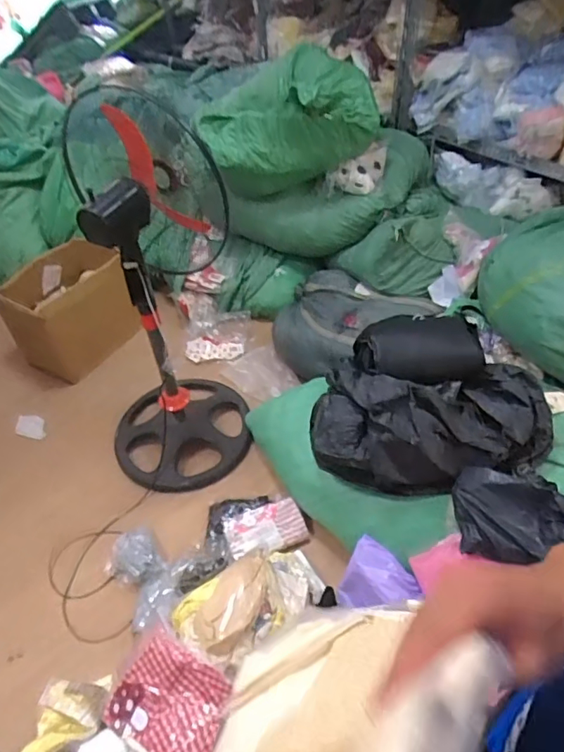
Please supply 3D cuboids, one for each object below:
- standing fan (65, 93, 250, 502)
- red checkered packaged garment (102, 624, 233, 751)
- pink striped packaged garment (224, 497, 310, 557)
[{"bbox_3d":[-0.378,-0.131,1.503,0.374,1.004,0.403,-22,49,-15],"label":"standing fan"},{"bbox_3d":[-0.229,0.671,1.093,0.271,0.056,0.196,23,53,25],"label":"red checkered packaged garment"},{"bbox_3d":[-0.046,0.439,1.536,0.228,0.051,0.134,-13,47,-7],"label":"pink striped packaged garment"}]

